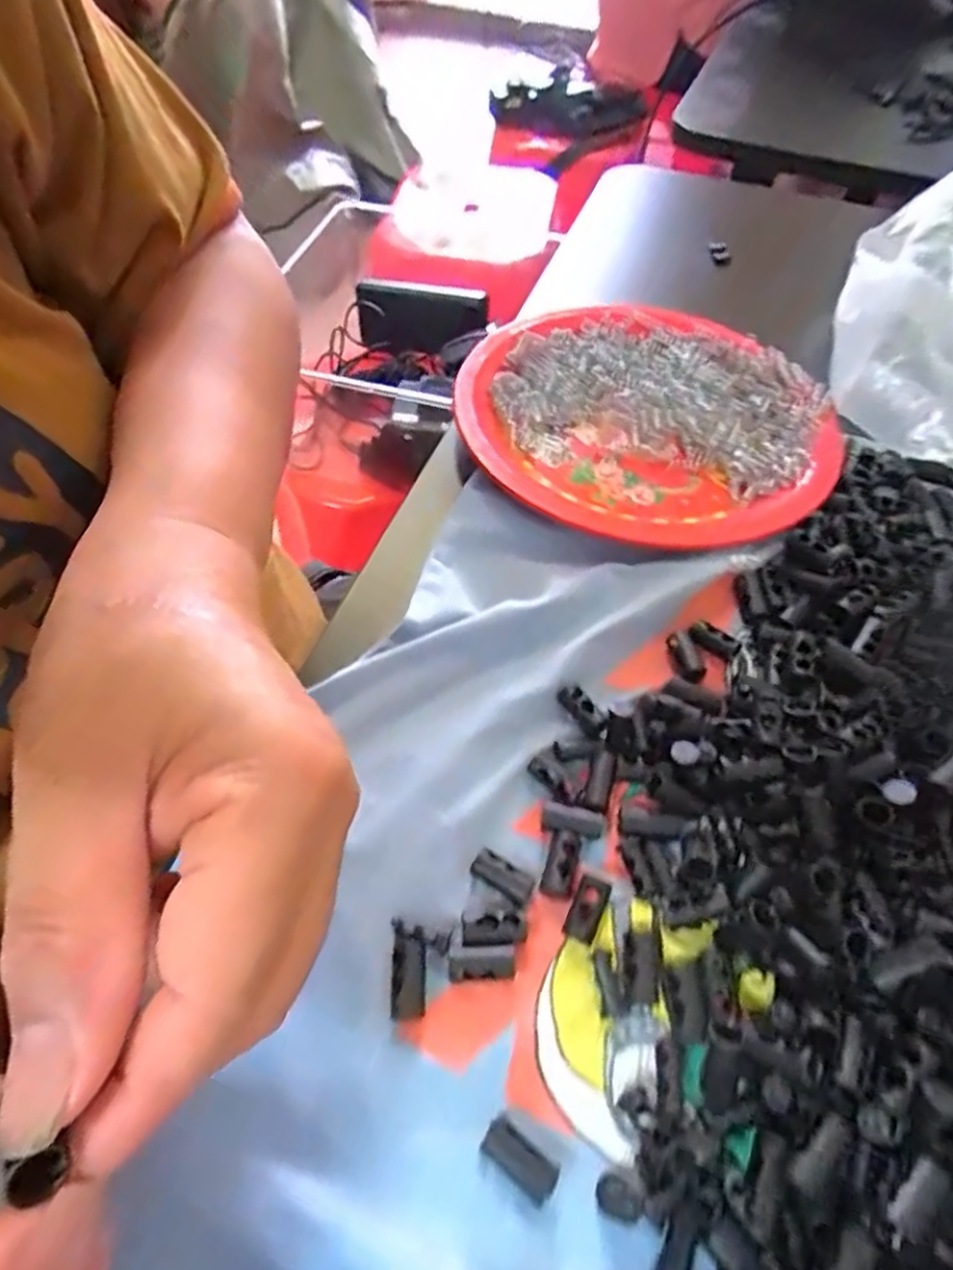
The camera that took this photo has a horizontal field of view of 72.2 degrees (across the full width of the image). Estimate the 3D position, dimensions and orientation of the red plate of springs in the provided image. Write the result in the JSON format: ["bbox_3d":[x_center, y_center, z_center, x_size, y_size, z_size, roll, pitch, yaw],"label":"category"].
[{"bbox_3d":[0.074,-0.097,0.294,0.154,0.016,0.156,0,57,0],"label":"red plate of springs"}]

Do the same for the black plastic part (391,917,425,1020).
[{"bbox_3d":[-0.018,0.090,0.177,0.009,0.004,0.024,-2,57,-1],"label":"black plastic part"}]

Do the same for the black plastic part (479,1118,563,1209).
[{"bbox_3d":[0.010,0.124,0.155,0.018,0.005,0.009,31,62,18],"label":"black plastic part"}]

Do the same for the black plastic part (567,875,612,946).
[{"bbox_3d":[0.032,0.078,0.186,0.009,0.004,0.017,21,58,12],"label":"black plastic part"}]

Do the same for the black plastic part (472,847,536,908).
[{"bbox_3d":[0.008,0.069,0.188,0.019,0.004,0.009,29,60,17],"label":"black plastic part"}]

